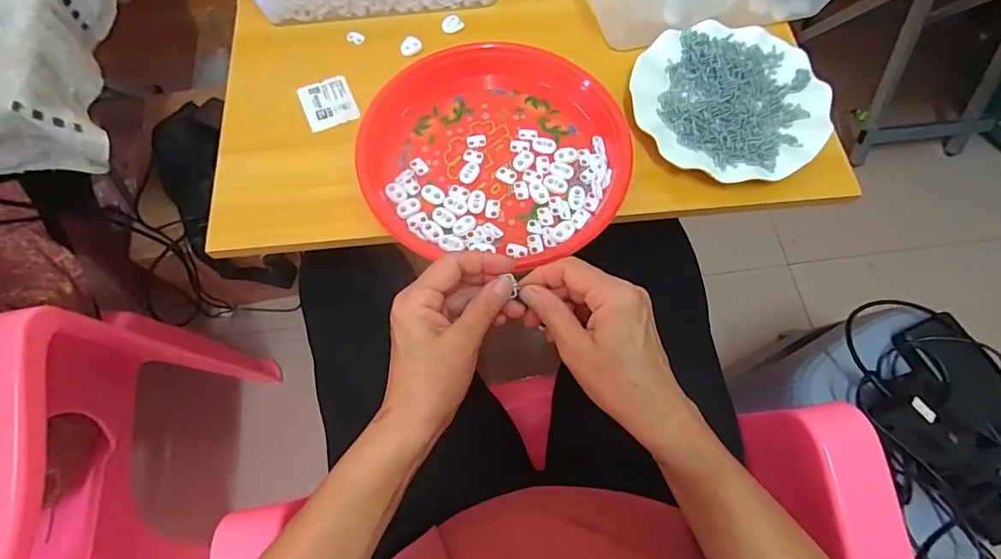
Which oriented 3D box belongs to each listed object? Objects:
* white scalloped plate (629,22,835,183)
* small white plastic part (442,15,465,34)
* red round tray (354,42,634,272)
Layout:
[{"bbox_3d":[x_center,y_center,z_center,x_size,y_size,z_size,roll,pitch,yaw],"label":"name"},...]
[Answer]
[{"bbox_3d":[0.221,-0.174,0.474,0.180,0.022,0.178,0,69,0],"label":"white scalloped plate"},{"bbox_3d":[-0.051,-0.275,0.521,0.023,0.008,0.019,-3,71,-2],"label":"small white plastic part"},{"bbox_3d":[-0.005,-0.127,0.453,0.238,0.022,0.225,0,71,-1],"label":"red round tray"}]

